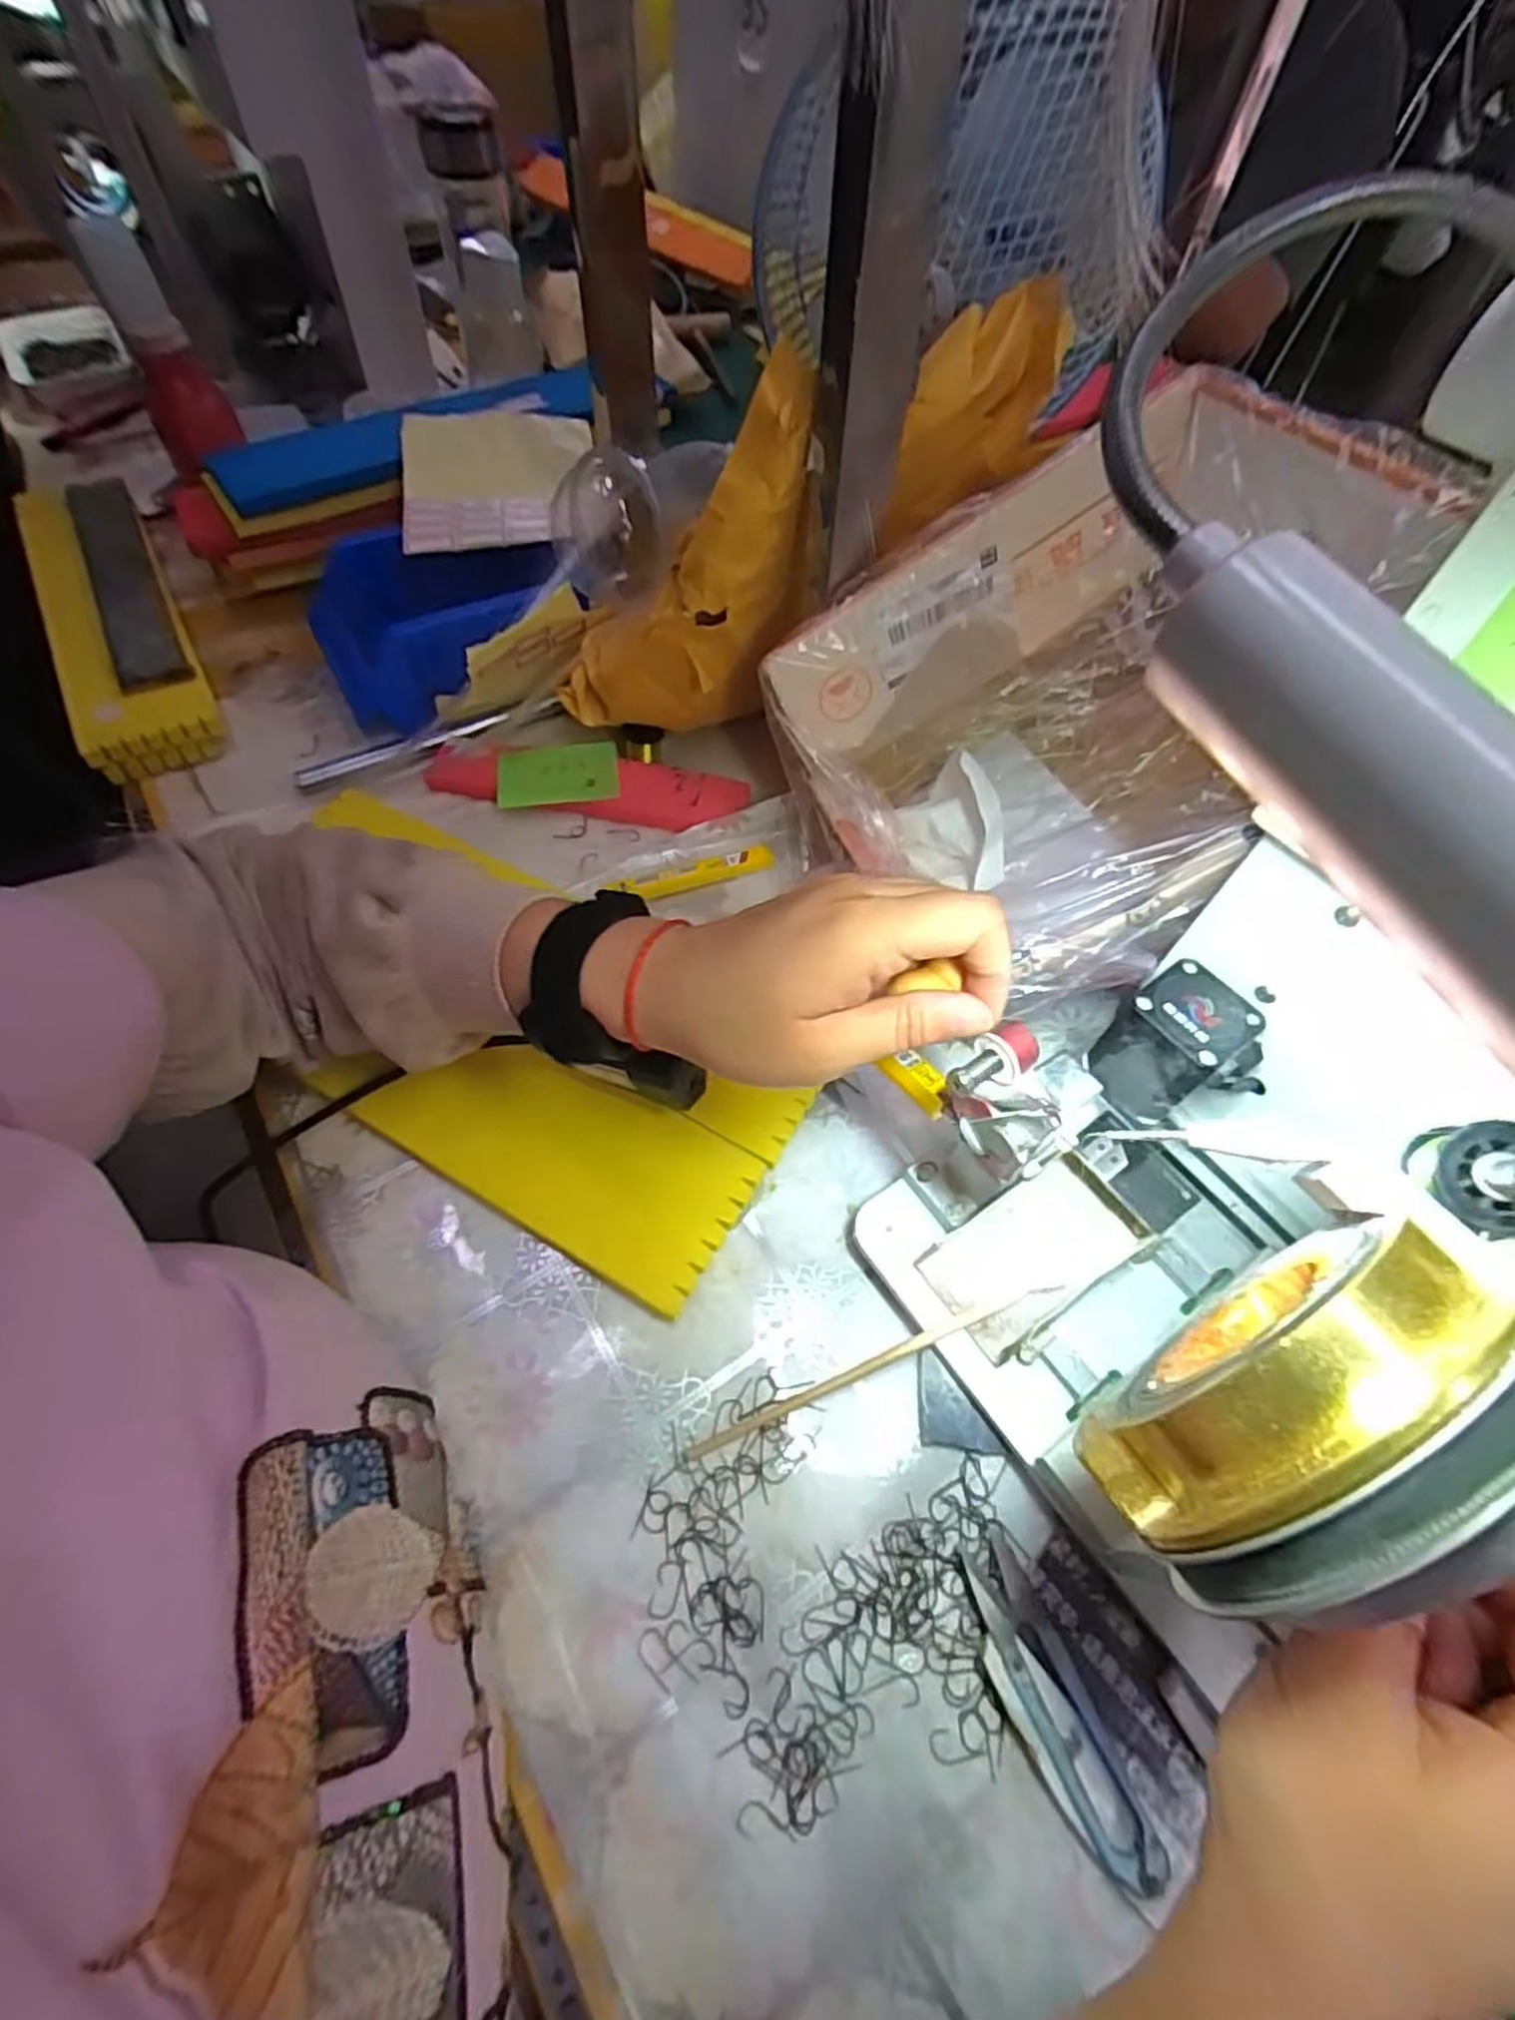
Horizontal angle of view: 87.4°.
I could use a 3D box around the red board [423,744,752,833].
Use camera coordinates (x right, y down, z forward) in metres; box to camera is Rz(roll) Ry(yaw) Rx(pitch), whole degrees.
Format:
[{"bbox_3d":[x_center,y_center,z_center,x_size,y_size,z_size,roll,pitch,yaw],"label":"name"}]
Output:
[{"bbox_3d":[-0.110,-0.141,0.507,0.204,0.014,0.044,8,58,3],"label":"red board"}]

